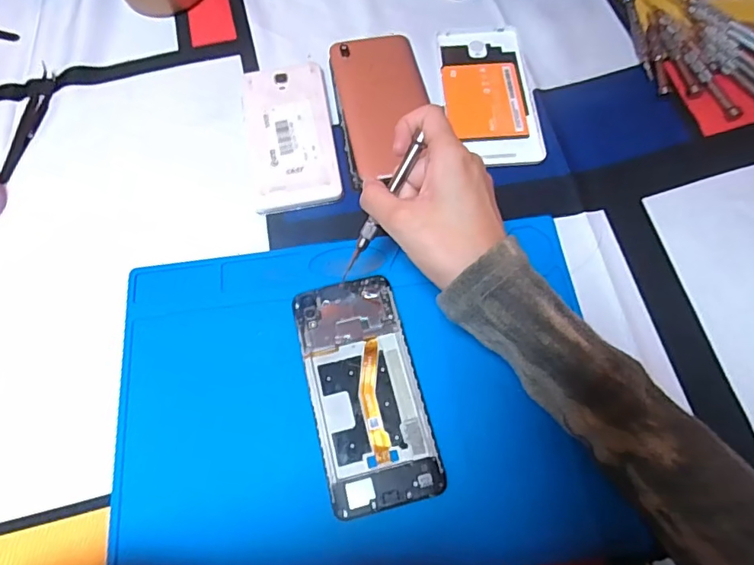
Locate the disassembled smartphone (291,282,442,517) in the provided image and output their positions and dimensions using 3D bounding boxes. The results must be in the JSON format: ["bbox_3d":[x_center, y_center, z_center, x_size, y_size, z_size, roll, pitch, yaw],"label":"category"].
[{"bbox_3d":[-0.008,0.069,0.337,0.068,0.009,0.149,-13,67,-4],"label":"disassembled smartphone"}]

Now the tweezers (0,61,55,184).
[{"bbox_3d":[-0.299,-0.137,0.435,0.021,0.009,0.114,1,67,2],"label":"tweezers"}]

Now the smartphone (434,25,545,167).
[{"bbox_3d":[0.095,-0.165,0.436,0.074,0.004,0.148,-4,67,0],"label":"smartphone"}]

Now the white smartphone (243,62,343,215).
[{"bbox_3d":[-0.071,-0.124,0.421,0.070,0.010,0.140,-10,67,-3],"label":"white smartphone"}]

